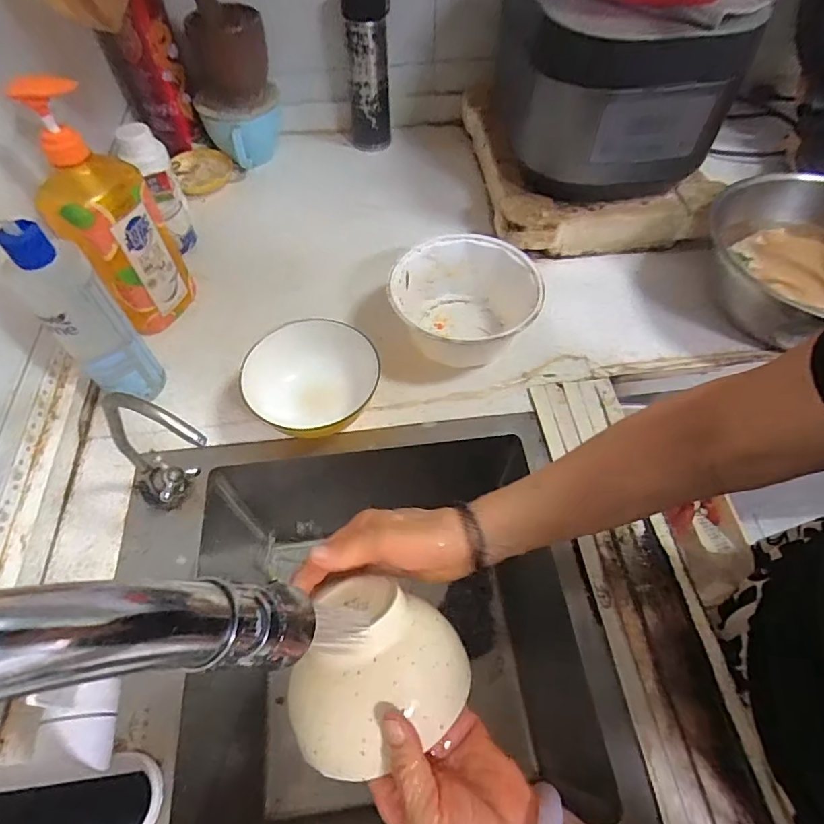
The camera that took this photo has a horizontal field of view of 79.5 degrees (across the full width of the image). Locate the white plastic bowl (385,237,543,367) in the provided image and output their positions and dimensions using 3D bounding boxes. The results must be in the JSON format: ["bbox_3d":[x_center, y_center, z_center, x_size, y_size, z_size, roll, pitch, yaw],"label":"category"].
[{"bbox_3d":[0.058,-0.119,0.571,0.162,0.081,0.155,0,57,0],"label":"white plastic bowl"}]

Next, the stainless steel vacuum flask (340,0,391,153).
[{"bbox_3d":[-0.066,-0.515,0.744,0.065,0.240,0.057,-7,57,-4],"label":"stainless steel vacuum flask"}]

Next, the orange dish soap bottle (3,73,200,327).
[{"bbox_3d":[-0.313,-0.197,0.522,0.098,0.263,0.061,-36,64,-21],"label":"orange dish soap bottle"}]

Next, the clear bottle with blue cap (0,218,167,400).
[{"bbox_3d":[-0.308,-0.082,0.478,0.052,0.208,0.053,8,57,5],"label":"clear bottle with blue cap"}]

